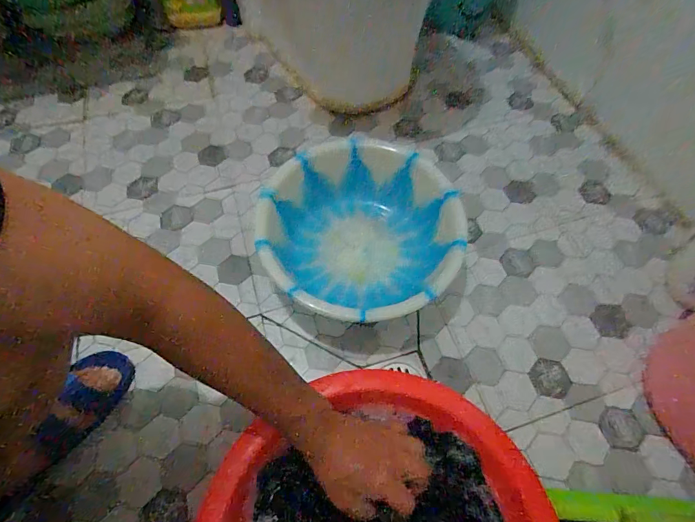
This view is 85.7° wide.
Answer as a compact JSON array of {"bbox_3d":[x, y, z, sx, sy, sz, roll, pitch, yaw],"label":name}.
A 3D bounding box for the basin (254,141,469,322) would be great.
[{"bbox_3d":[0.020,-0.074,0.687,0.371,0.110,0.412,-25,64,-14],"label":"basin"}]

